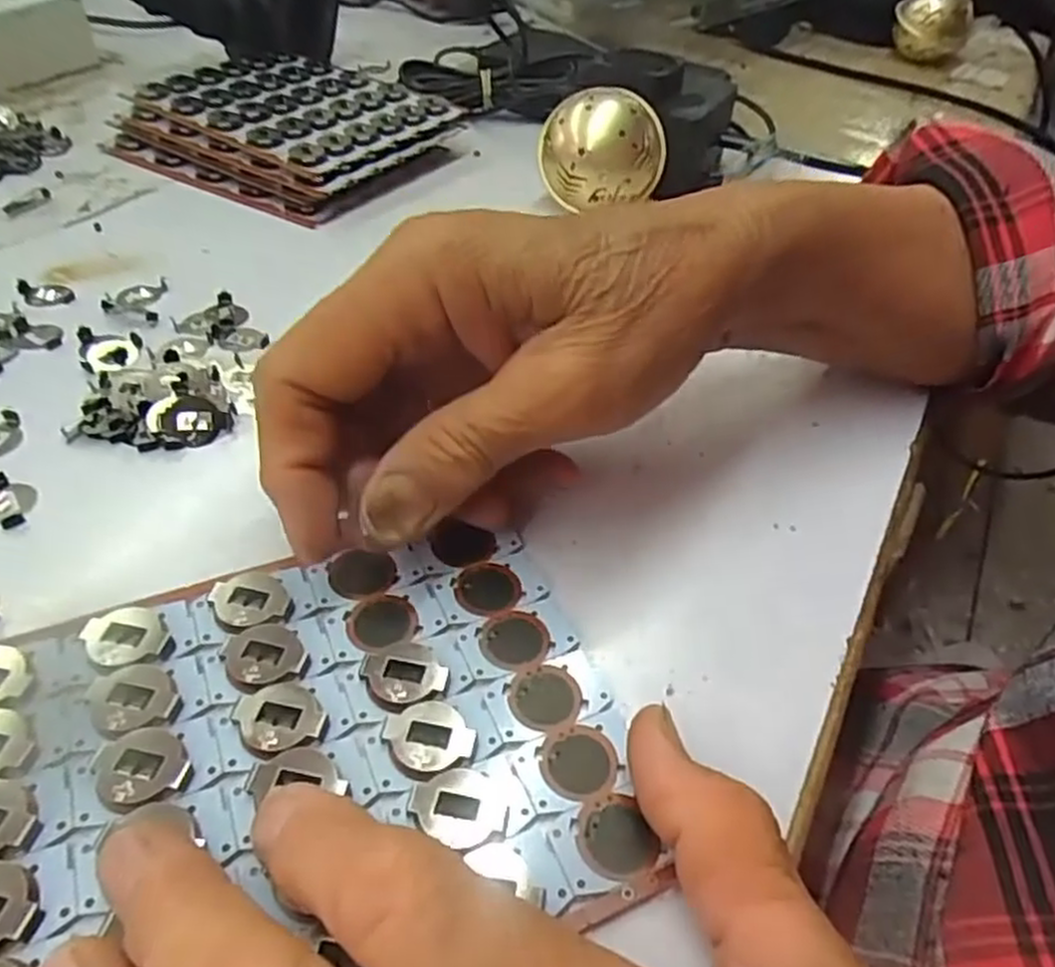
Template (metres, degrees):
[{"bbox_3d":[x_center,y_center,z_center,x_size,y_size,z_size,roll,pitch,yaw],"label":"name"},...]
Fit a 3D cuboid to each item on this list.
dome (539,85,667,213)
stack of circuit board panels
[{"bbox_3d":[0.035,-0.159,0.362,0.057,0.058,0.029,6,13,7],"label":"dome"},{"bbox_3d":[-0.126,-0.192,0.409,0.149,0.027,0.126,21,46,15],"label":"stack of circuit board panels"}]

